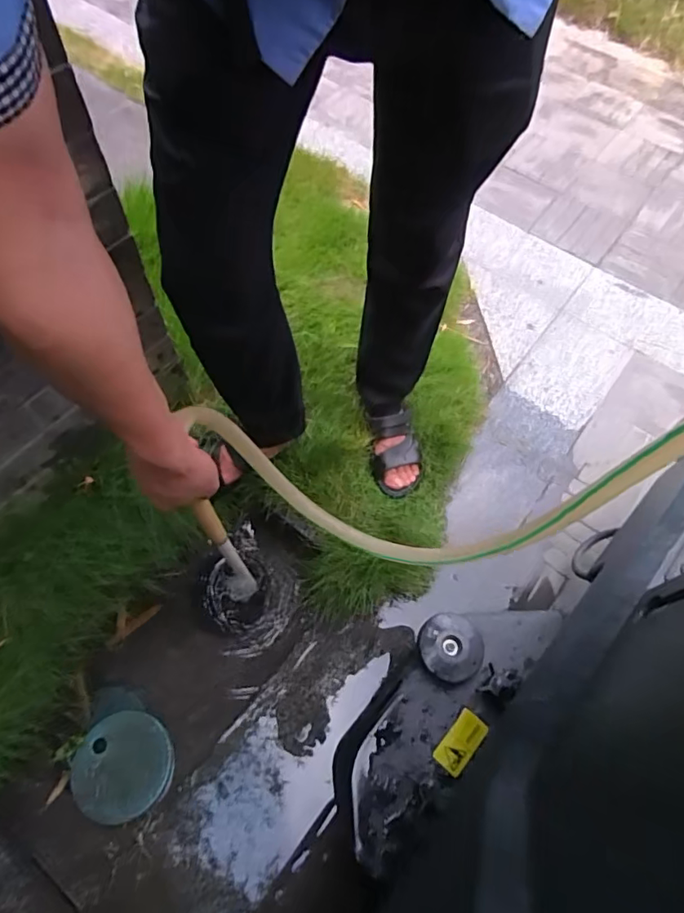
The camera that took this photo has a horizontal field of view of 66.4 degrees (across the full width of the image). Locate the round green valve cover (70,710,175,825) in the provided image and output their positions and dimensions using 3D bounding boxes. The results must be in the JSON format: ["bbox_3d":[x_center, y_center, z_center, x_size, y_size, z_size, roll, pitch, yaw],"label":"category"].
[{"bbox_3d":[-0.343,0.482,0.818,0.154,0.041,0.145,0,62,-1],"label":"round green valve cover"}]

